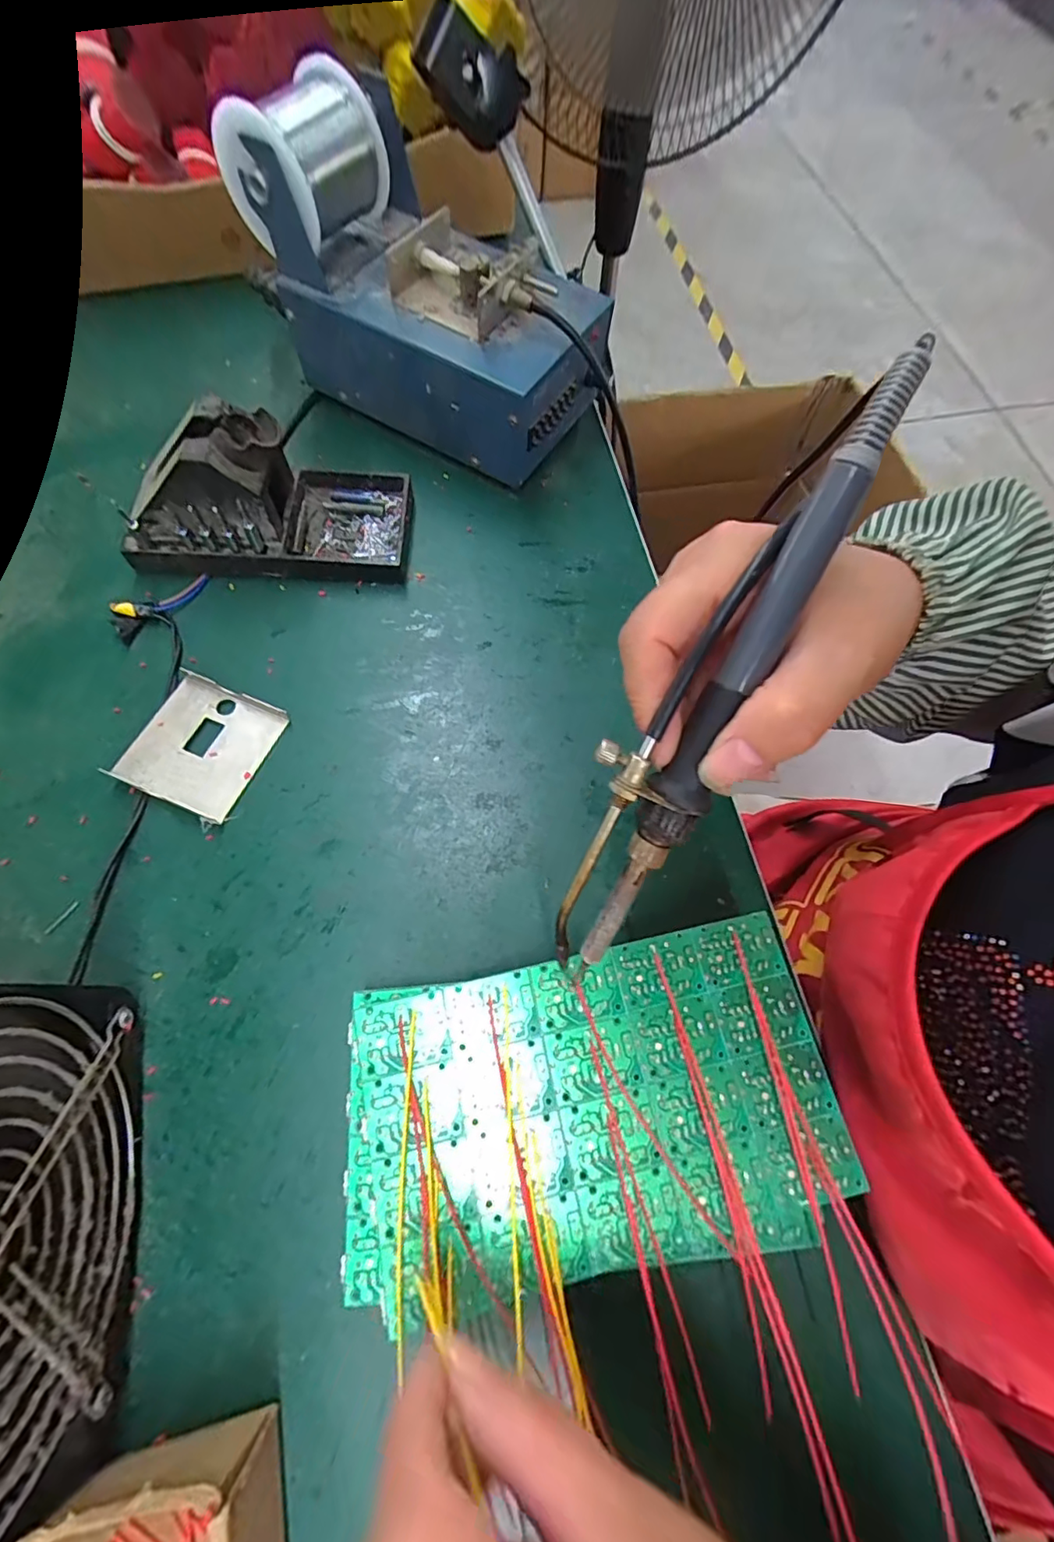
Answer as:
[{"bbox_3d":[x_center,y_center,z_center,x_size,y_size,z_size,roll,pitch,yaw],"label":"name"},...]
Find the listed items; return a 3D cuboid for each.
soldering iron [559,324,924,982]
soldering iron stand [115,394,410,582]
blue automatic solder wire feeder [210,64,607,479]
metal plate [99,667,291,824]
[{"bbox_3d":[0.052,-0.021,0.170,0.032,0.015,0.203,28,105,8],"label":"soldering iron"},{"bbox_3d":[-0.153,-0.167,0.323,0.156,0.070,0.077,0,68,-3],"label":"soldering iron stand"},{"bbox_3d":[-0.055,-0.307,0.356,0.209,0.126,0.122,33,70,10],"label":"blue automatic solder wire feeder"},{"bbox_3d":[-0.174,-0.015,0.297,0.064,0.010,0.069,20,68,5],"label":"metal plate"}]

